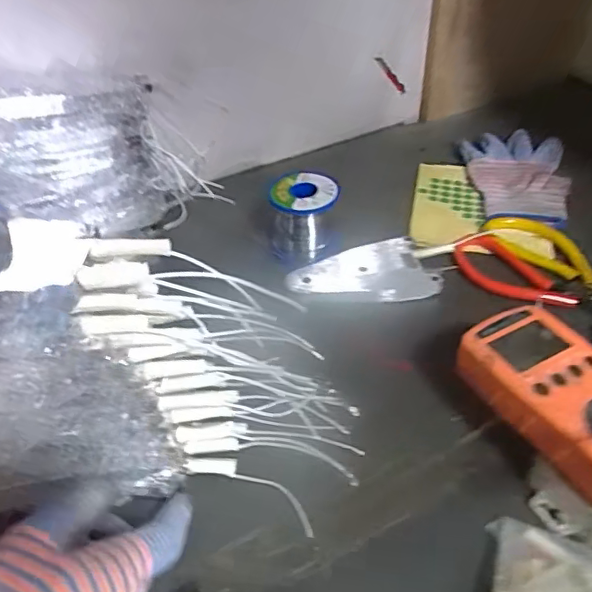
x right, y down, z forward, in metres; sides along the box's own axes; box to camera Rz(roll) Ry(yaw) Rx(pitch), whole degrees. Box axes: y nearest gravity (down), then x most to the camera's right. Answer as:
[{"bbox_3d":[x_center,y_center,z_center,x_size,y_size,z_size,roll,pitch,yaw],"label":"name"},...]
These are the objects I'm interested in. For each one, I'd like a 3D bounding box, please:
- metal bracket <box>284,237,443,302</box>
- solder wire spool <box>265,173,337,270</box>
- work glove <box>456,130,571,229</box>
[{"bbox_3d":[0.056,-0.019,0.489,0.123,0.011,0.067,-11,57,-11],"label":"metal bracket"},{"bbox_3d":[0.008,-0.069,0.516,0.059,0.064,0.058,-3,42,3],"label":"solder wire spool"},{"bbox_3d":[0.236,-0.131,0.602,0.106,0.019,0.172,4,43,7],"label":"work glove"}]

